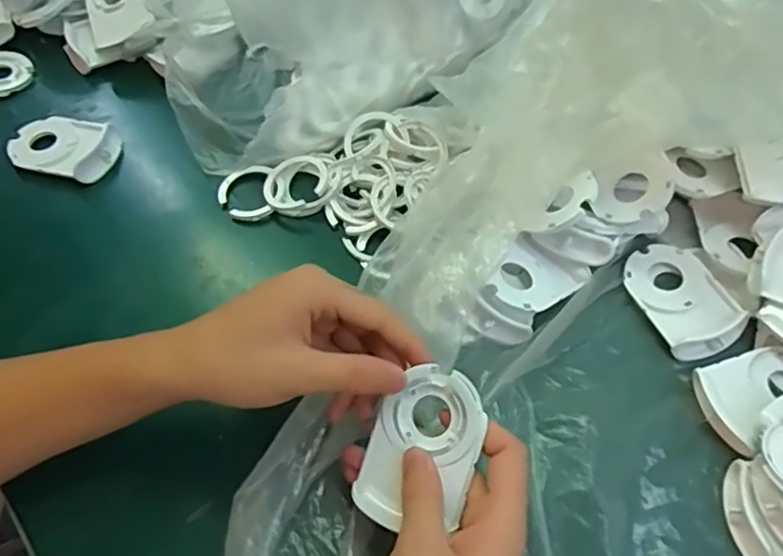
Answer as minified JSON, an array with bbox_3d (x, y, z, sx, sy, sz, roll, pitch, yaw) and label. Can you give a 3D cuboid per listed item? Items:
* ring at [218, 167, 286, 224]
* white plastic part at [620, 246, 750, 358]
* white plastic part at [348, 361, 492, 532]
[{"bbox_3d":[-0.108,-0.065,0.482,0.050,0.014,0.045,4,57,1],"label":"ring"},{"bbox_3d":[0.197,0.013,0.428,0.054,0.016,0.082,-18,60,-13],"label":"white plastic part"},{"bbox_3d":[0.015,0.087,0.324,0.057,0.010,0.082,17,87,23],"label":"white plastic part"}]

